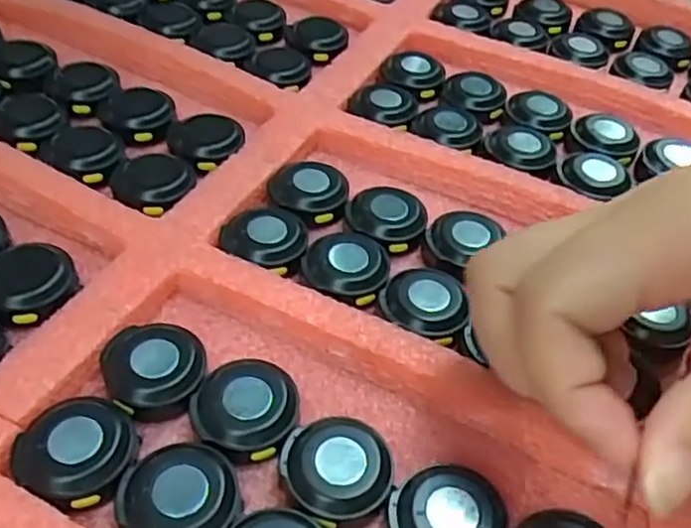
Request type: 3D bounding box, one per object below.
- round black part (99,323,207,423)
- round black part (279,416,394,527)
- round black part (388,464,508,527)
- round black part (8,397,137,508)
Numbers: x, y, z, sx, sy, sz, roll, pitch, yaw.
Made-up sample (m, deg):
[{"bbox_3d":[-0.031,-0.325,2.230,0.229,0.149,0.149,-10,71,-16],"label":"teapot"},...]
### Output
[{"bbox_3d":[-0.057,0.031,0.207,0.028,0.011,0.030,3,48,-3],"label":"round black part"},{"bbox_3d":[-0.002,0.057,0.190,0.029,0.011,0.028,3,46,-3],"label":"round black part"},{"bbox_3d":[0.027,0.068,0.182,0.028,0.011,0.029,3,46,-3],"label":"round black part"},{"bbox_3d":[-0.073,0.050,0.186,0.030,0.009,0.030,3,48,-3],"label":"round black part"}]

